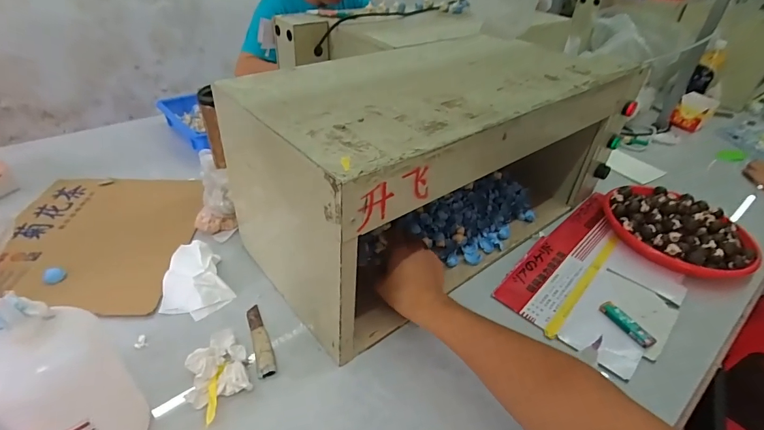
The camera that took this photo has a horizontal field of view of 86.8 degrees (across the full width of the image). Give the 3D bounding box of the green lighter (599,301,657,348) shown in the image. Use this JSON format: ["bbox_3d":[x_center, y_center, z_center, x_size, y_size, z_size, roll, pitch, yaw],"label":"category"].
[{"bbox_3d":[0.355,0.157,0.586,0.022,0.011,0.079,-16,42,-24],"label":"green lighter"}]

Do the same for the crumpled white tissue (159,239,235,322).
[{"bbox_3d":[-0.283,0.095,0.599,0.090,0.034,0.122,-20,43,-27],"label":"crumpled white tissue"}]

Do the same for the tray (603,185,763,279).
[{"bbox_3d":[0.544,0.019,0.751,0.224,0.054,0.252,-9,40,-16],"label":"tray"}]

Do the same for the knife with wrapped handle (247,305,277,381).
[{"bbox_3d":[-0.165,0.167,0.545,0.023,0.009,0.120,-14,41,-21],"label":"knife with wrapped handle"}]

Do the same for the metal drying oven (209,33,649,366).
[{"bbox_3d":[0.098,-0.097,0.677,0.620,0.277,0.289,-25,46,-32],"label":"metal drying oven"}]

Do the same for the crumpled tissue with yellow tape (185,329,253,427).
[{"bbox_3d":[-0.200,0.185,0.487,0.069,0.024,0.103,-17,42,-25],"label":"crumpled tissue with yellow tape"}]

